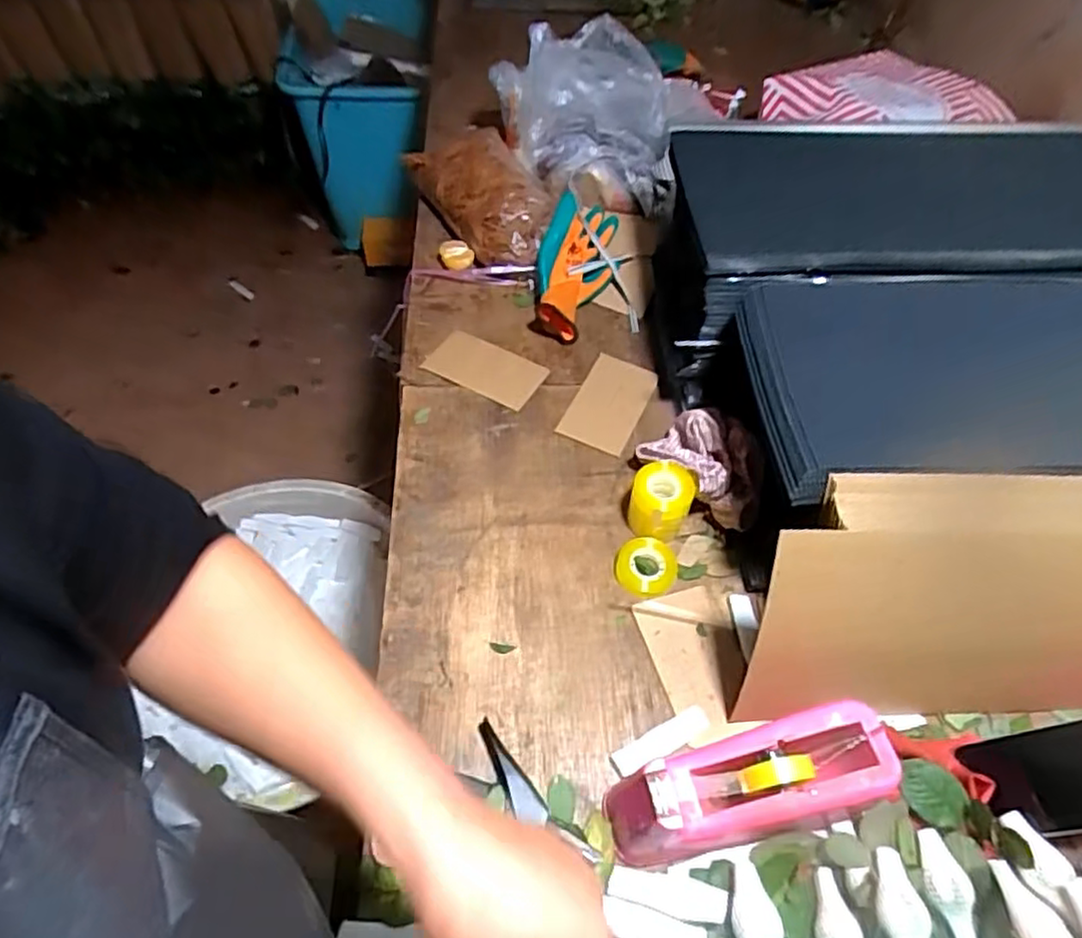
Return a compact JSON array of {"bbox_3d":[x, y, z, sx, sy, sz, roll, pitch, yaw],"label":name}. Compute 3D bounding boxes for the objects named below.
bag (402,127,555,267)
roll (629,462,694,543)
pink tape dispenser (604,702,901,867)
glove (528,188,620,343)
[{"bbox_3d":[-0.077,-0.388,0.968,0.138,0.072,0.318,-25,60,-19],"label":"bag"},{"bbox_3d":[0.119,0.035,0.690,0.058,0.057,0.063,1,55,-2],"label":"roll"},{"bbox_3d":[0.151,0.234,0.506,0.217,0.097,0.072,-20,56,4],"label":"pink tape dispenser"},{"bbox_3d":[0.046,-0.262,0.894,0.103,0.040,0.220,17,69,-6],"label":"glove"}]

